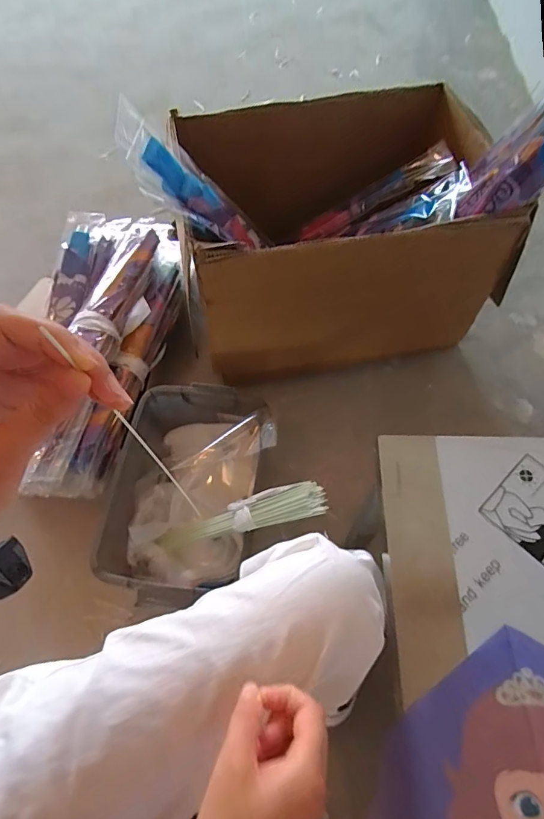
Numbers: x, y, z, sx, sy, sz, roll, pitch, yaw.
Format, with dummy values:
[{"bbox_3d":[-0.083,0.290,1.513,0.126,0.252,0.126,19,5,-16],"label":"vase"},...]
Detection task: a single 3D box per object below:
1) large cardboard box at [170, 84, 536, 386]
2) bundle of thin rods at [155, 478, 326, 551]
[{"bbox_3d":[0.145,-0.359,0.985,0.625,0.364,0.416,-11,62,-5],"label":"large cardboard box"},{"bbox_3d":[-0.067,0.185,0.748,0.390,0.032,0.063,-25,54,36],"label":"bundle of thin rods"}]

